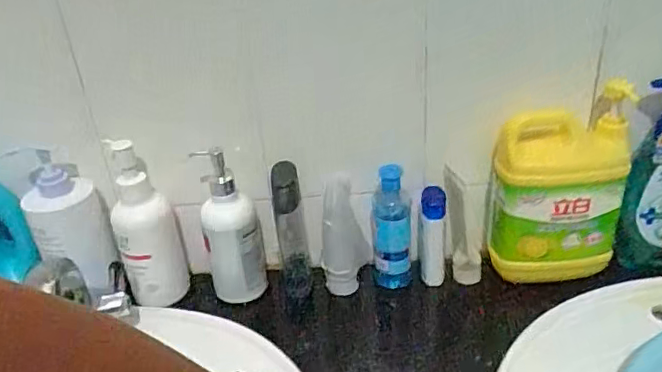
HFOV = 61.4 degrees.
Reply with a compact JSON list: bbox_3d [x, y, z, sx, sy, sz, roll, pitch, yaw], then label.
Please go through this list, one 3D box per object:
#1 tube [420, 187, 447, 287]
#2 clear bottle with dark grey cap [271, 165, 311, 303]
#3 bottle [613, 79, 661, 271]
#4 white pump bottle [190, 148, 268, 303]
[{"bbox_3d":[0.124,0.063,0.683,0.031,0.124,0.024,7,32,19],"label":"tube"},{"bbox_3d":[-0.047,0.059,0.678,0.035,0.173,0.044,-7,30,-4],"label":"clear bottle with dark grey cap"},{"bbox_3d":[0.385,-0.010,0.664,0.073,0.252,0.047,-3,30,3],"label":"bottle"},{"bbox_3d":[-0.122,0.045,0.678,0.066,0.190,0.066,-9,30,-7],"label":"white pump bottle"}]

